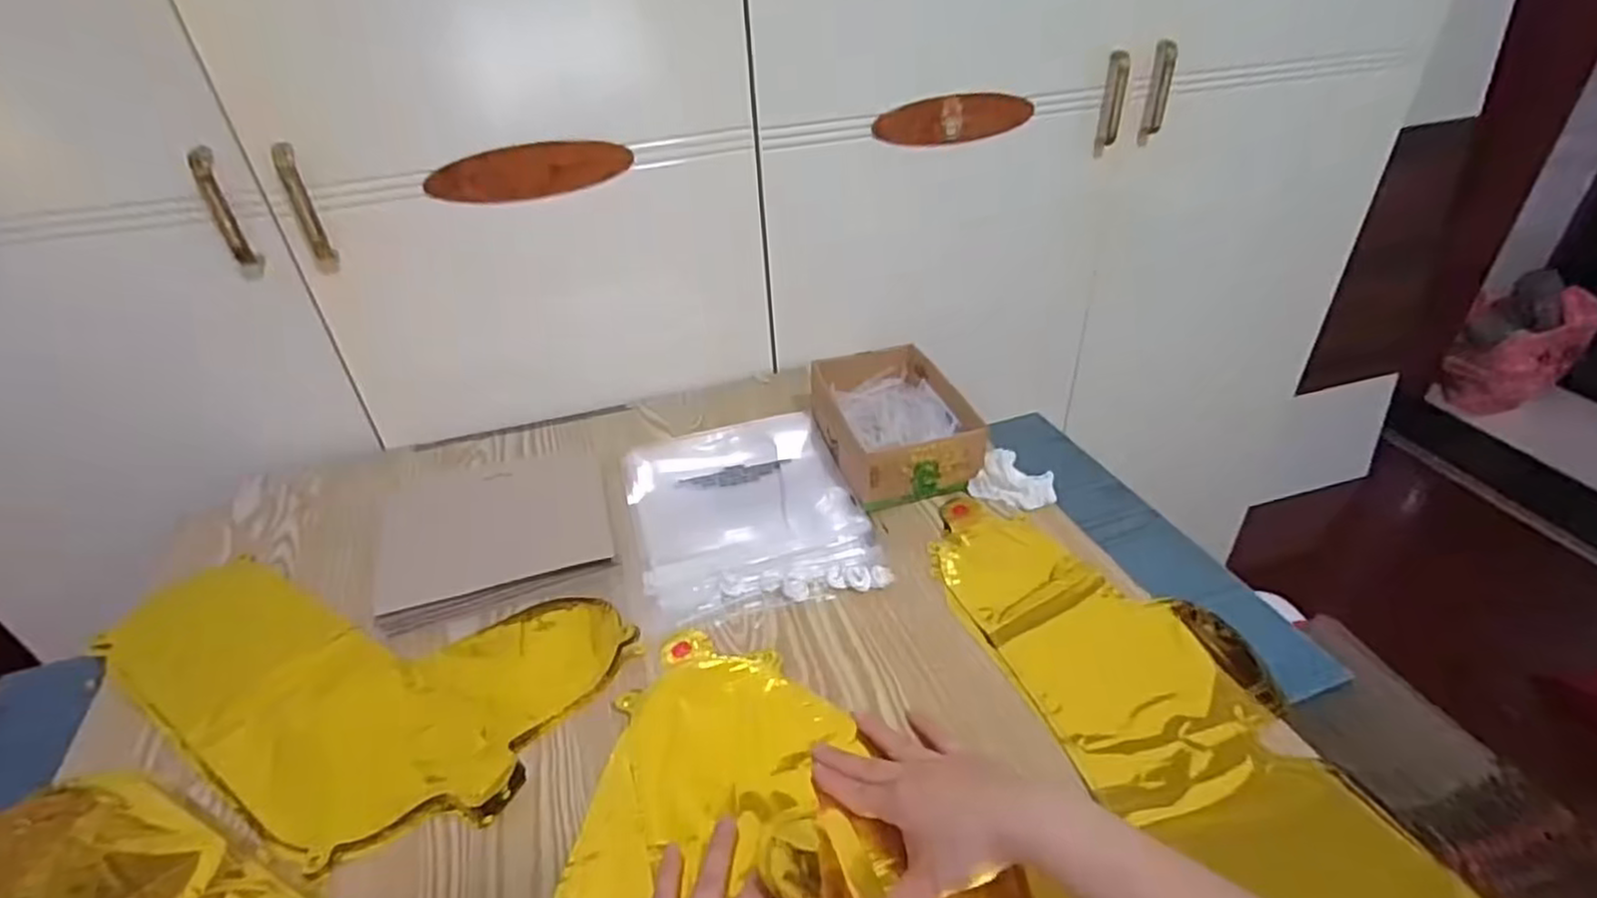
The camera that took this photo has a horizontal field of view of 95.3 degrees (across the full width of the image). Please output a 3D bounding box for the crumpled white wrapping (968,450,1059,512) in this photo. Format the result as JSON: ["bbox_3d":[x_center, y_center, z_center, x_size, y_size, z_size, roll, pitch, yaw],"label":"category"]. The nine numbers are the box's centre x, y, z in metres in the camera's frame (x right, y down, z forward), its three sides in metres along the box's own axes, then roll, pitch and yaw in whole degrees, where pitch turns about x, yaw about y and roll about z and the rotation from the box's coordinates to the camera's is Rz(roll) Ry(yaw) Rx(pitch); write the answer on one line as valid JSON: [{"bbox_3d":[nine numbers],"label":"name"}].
[{"bbox_3d":[0.202,0.026,0.682,0.076,0.031,0.039,9,36,15],"label":"crumpled white wrapping"}]

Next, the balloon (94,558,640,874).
[{"bbox_3d":[-0.345,0.156,0.560,0.381,0.010,0.222,15,38,23],"label":"balloon"}]

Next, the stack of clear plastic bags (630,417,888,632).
[{"bbox_3d":[-0.051,0.048,0.690,0.204,0.017,0.266,-11,36,-13],"label":"stack of clear plastic bags"}]

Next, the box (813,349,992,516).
[{"bbox_3d":[0.092,-0.032,0.743,0.127,0.059,0.201,-11,36,-12],"label":"box"}]

